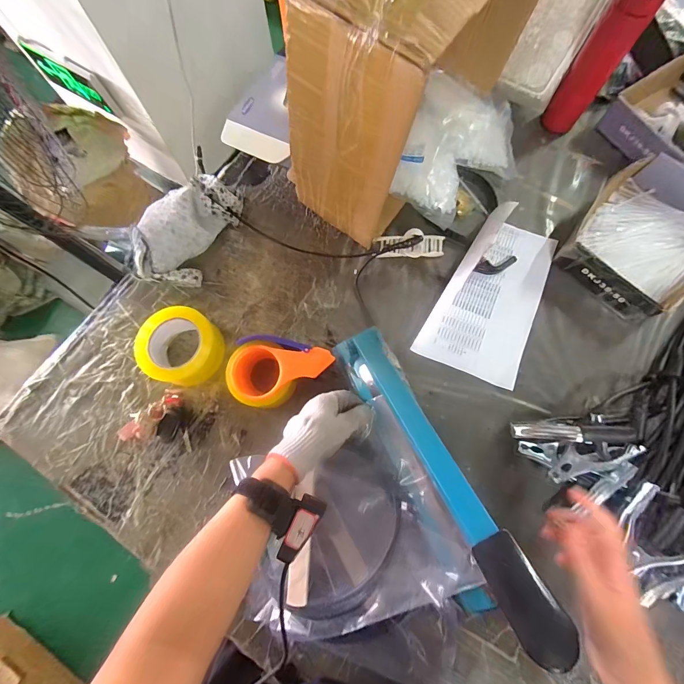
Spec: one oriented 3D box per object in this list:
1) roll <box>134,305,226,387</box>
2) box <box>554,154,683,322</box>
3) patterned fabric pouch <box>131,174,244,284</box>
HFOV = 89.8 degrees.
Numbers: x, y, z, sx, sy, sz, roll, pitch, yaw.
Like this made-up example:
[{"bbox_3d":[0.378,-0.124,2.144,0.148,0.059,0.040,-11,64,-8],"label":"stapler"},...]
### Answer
[{"bbox_3d":[-0.260,0.007,0.553,0.120,0.062,0.115,0,74,1],"label":"roll"},{"bbox_3d":[0.520,-0.184,0.590,0.269,0.063,0.206,-43,78,-10],"label":"box"},{"bbox_3d":[-0.275,-0.204,0.613,0.116,0.070,0.222,22,76,7],"label":"patterned fabric pouch"}]

